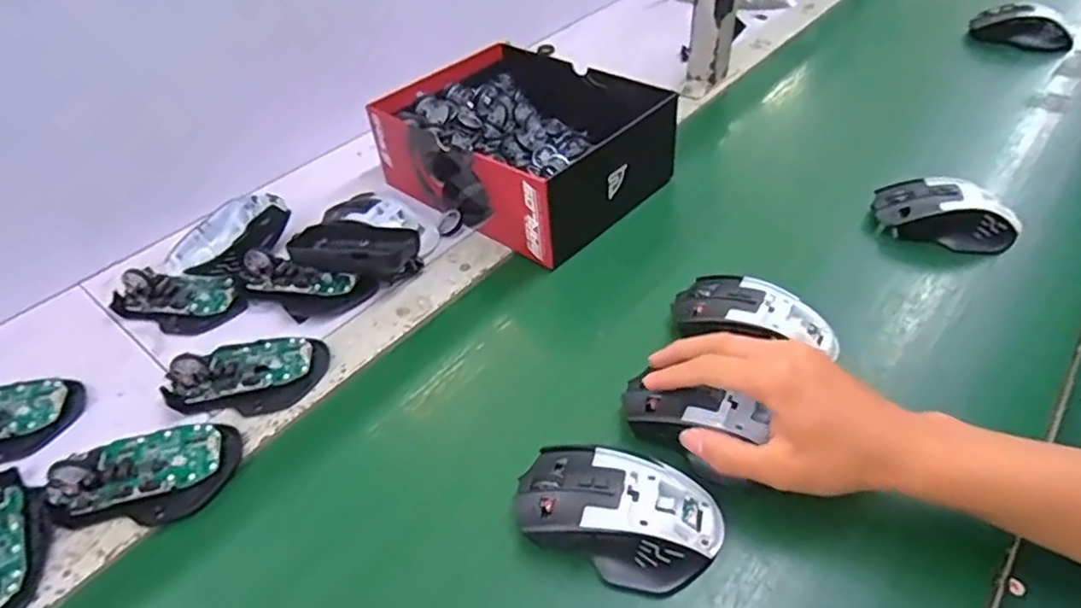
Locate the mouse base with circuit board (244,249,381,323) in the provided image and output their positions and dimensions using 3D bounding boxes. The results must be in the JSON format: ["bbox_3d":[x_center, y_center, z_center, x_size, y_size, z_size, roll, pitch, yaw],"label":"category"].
[{"bbox_3d":[-0.199,-0.015,0.543,0.107,0.026,0.050,13,45,0],"label":"mouse base with circuit board"}]

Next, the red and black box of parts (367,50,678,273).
[{"bbox_3d":[-0.019,-0.160,0.634,0.256,0.088,0.186,31,54,32],"label":"red and black box of parts"}]

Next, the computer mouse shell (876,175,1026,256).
[{"bbox_3d":[0.349,-0.079,0.547,0.115,0.033,0.056,14,47,19],"label":"computer mouse shell"}]

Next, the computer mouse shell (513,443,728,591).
[{"bbox_3d":[0.044,0.120,0.367,0.114,0.040,0.068,7,45,12],"label":"computer mouse shell"}]

